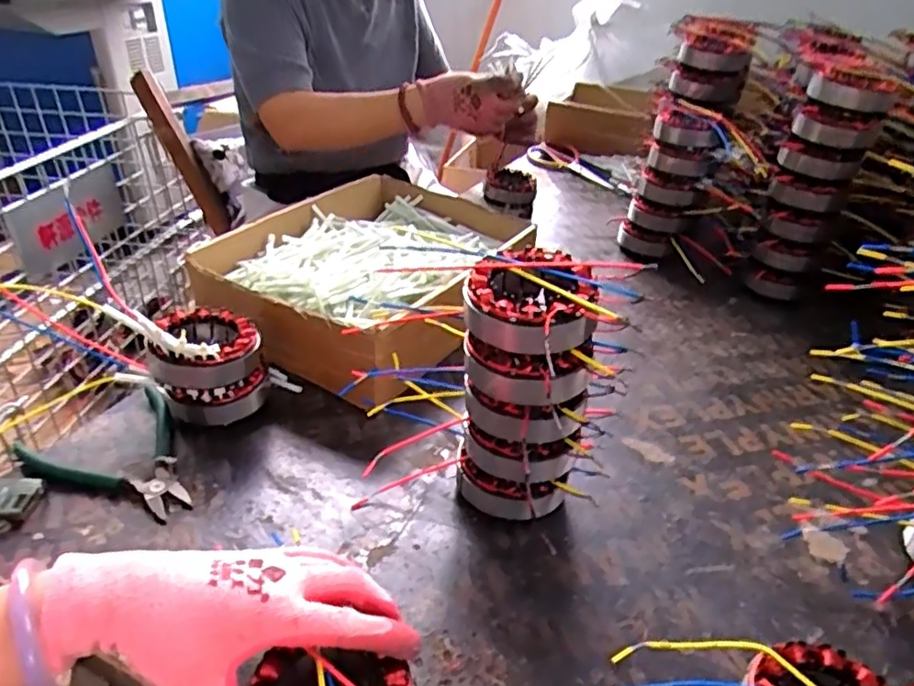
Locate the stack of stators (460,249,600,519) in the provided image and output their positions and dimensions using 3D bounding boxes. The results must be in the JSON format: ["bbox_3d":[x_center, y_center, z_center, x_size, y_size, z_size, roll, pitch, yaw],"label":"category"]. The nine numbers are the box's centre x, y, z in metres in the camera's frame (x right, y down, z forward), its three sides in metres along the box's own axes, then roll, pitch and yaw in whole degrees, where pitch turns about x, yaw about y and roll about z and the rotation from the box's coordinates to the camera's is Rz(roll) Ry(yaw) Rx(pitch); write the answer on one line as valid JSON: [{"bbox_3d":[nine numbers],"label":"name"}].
[{"bbox_3d":[0.047,0.040,0.460,0.088,0.195,0.086,6,34,5],"label":"stack of stators"}]

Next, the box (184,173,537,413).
[{"bbox_3d":[-0.080,-0.075,0.711,0.278,0.095,0.339,22,38,27],"label":"box"}]

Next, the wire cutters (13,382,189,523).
[{"bbox_3d":[-0.260,0.093,0.505,0.136,0.015,0.109,27,41,32],"label":"wire cutters"}]

